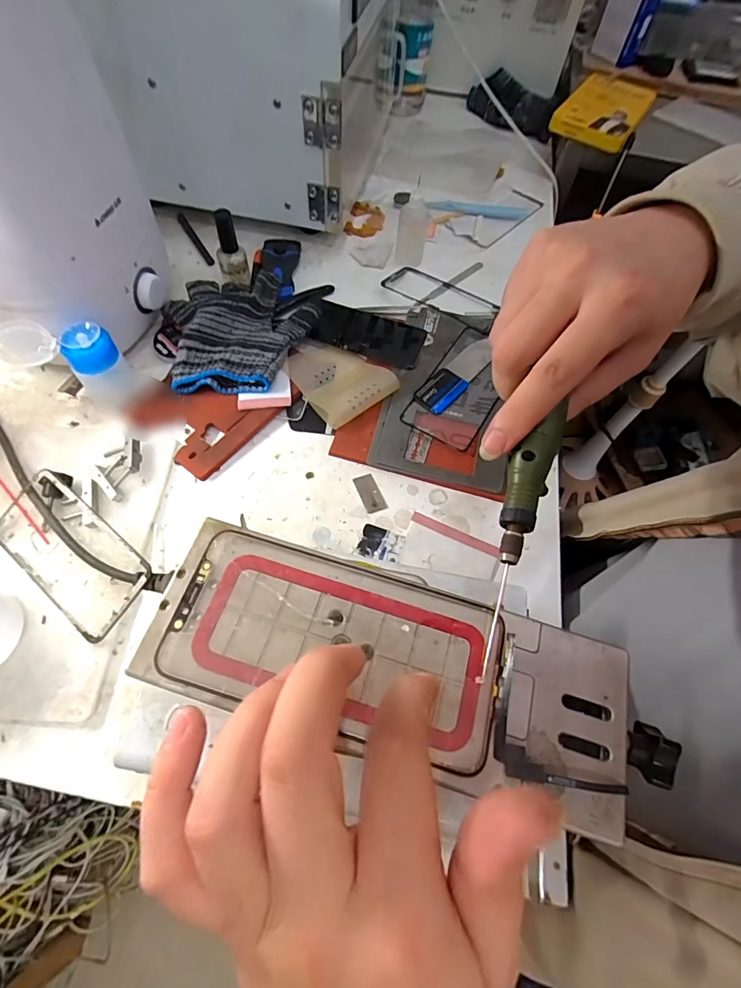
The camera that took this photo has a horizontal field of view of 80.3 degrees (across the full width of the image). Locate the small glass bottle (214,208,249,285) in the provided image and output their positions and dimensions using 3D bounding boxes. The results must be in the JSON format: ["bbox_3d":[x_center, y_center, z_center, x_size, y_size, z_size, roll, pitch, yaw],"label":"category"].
[{"bbox_3d":[-0.156,-0.270,0.486,0.032,0.076,0.024,-15,63,-11],"label":"small glass bottle"}]

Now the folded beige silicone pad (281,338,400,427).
[{"bbox_3d":[-0.036,-0.124,0.447,0.081,0.019,0.110,-34,68,-20],"label":"folded beige silicone pad"}]

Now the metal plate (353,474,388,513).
[{"bbox_3d":[-0.001,-0.001,0.395,0.018,0.004,0.039,-21,64,-14],"label":"metal plate"}]

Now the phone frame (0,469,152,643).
[{"bbox_3d":[-0.234,0.043,0.339,0.148,0.010,0.070,35,84,17],"label":"phone frame"}]

